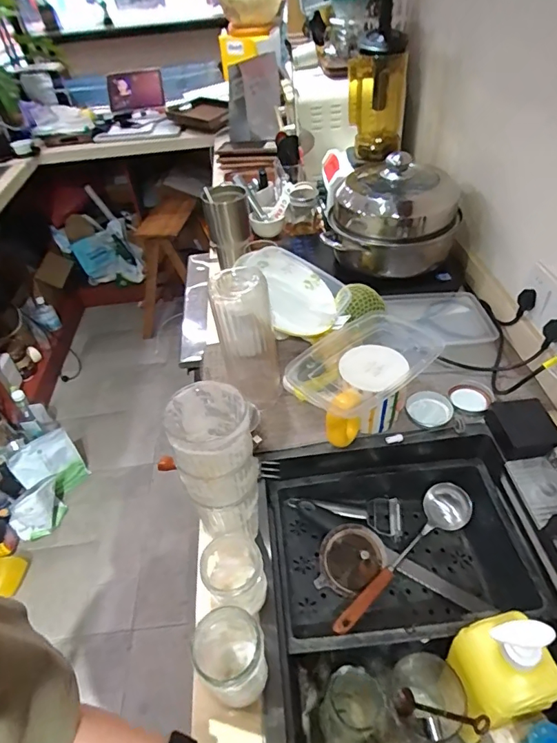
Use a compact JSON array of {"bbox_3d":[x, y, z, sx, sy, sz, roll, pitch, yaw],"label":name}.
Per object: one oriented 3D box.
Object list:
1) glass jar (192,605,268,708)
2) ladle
[{"bbox_3d":[-0.045,0.282,0.454,0.064,0.094,0.060,-3,43,3],"label":"glass jar"},{"bbox_3d":[0.183,0.273,0.661,0.068,0.061,0.292,31,55,32],"label":"ladle"}]

